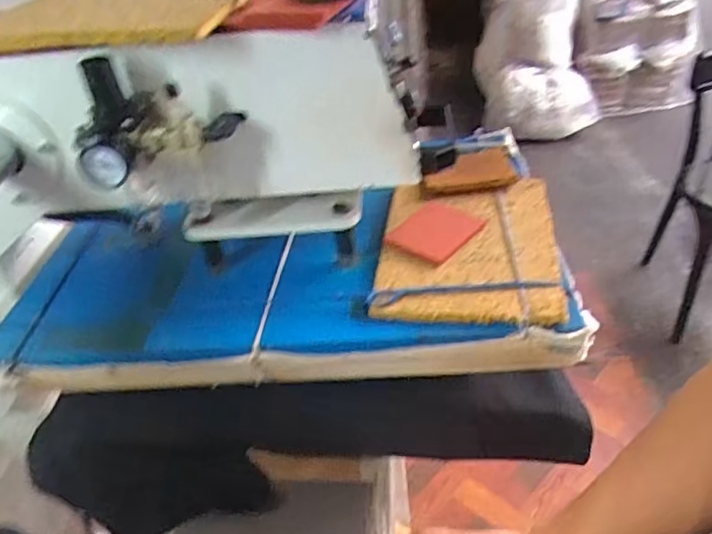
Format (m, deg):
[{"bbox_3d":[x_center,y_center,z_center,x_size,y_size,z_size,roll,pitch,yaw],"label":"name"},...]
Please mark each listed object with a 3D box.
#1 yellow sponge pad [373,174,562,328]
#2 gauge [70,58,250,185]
[{"bbox_3d":[0.124,-0.030,0.634,0.184,0.017,0.238,1,38,12],"label":"yellow sponge pad"},{"bbox_3d":[-0.180,-0.136,0.506,0.151,0.087,0.071,-16,38,-11],"label":"gauge"}]

